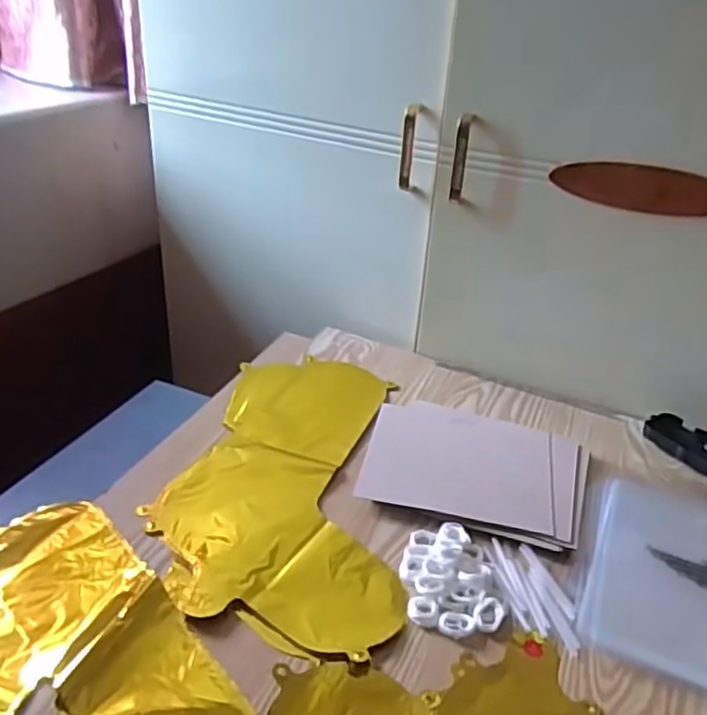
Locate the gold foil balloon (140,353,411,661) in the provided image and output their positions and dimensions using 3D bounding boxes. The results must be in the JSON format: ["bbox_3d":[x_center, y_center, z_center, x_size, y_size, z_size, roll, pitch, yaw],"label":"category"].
[{"bbox_3d":[-0.062,0.114,0.699,0.223,0.005,0.407,6,30,3],"label":"gold foil balloon"}]

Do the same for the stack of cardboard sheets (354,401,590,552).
[{"bbox_3d":[0.126,0.109,0.715,0.221,0.011,0.181,13,32,15],"label":"stack of cardboard sheets"}]

